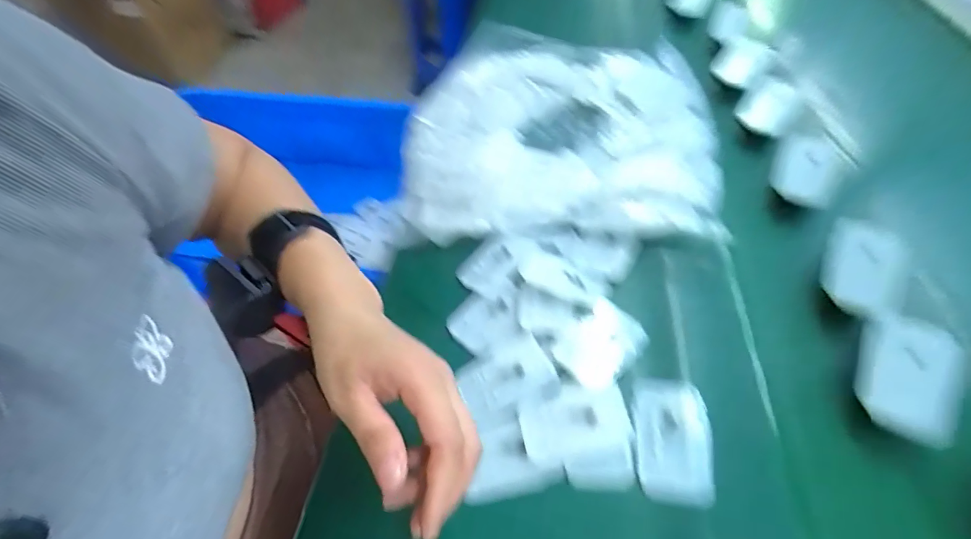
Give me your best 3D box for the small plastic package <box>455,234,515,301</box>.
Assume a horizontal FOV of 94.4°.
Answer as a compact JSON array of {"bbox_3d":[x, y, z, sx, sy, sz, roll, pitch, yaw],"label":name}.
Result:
[{"bbox_3d":[0.004,-0.004,0.396,0.040,0.005,0.055,27,57,25],"label":"small plastic package"}]

